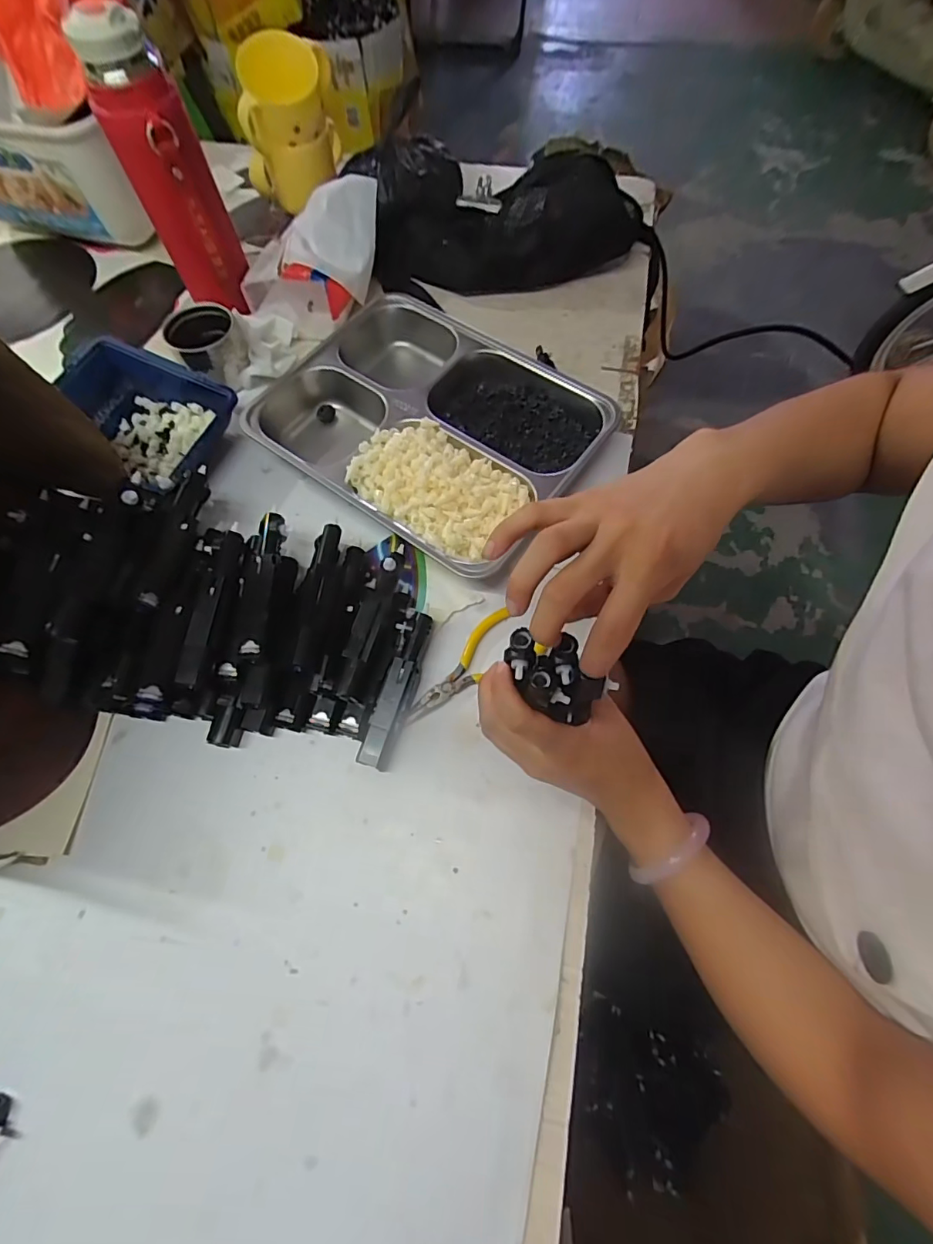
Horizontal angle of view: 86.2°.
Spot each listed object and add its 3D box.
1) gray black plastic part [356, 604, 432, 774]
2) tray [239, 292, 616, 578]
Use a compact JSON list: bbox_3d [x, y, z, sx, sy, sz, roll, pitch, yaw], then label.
[{"bbox_3d":[-0.052,0.050,0.382,0.028,0.022,0.120,13,69,6],"label":"gray black plastic part"},{"bbox_3d":[-0.045,-0.179,0.456,0.297,0.052,0.213,34,72,14],"label":"tray"}]

